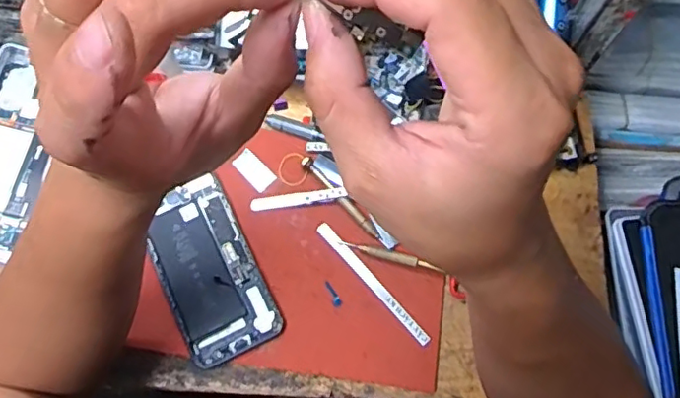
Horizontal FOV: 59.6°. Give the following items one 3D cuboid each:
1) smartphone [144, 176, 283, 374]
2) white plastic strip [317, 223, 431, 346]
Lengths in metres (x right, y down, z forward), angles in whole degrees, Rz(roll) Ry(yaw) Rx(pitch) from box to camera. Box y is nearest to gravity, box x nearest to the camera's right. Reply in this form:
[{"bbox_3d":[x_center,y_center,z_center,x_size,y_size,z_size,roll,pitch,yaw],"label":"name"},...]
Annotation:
[{"bbox_3d":[-0.109,0.059,0.491,0.074,0.005,0.145,-25,75,-8],"label":"smartphone"},{"bbox_3d":[0.027,0.069,0.493,0.010,0.004,0.128,-40,77,-12],"label":"white plastic strip"}]

